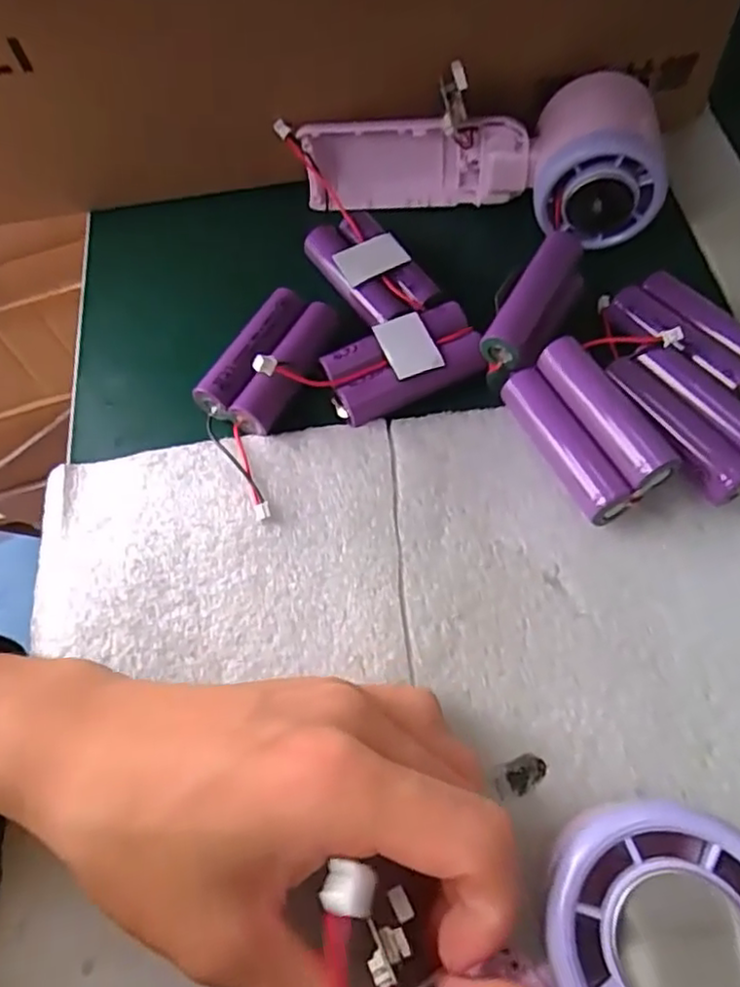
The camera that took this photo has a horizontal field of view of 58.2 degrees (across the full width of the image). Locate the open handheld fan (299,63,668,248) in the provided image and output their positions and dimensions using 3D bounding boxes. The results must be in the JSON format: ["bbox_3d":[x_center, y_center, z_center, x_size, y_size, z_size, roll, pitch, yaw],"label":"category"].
[{"bbox_3d":[0.049,-0.160,0.308,0.168,0.050,0.056,5,65,6],"label":"open handheld fan"}]

